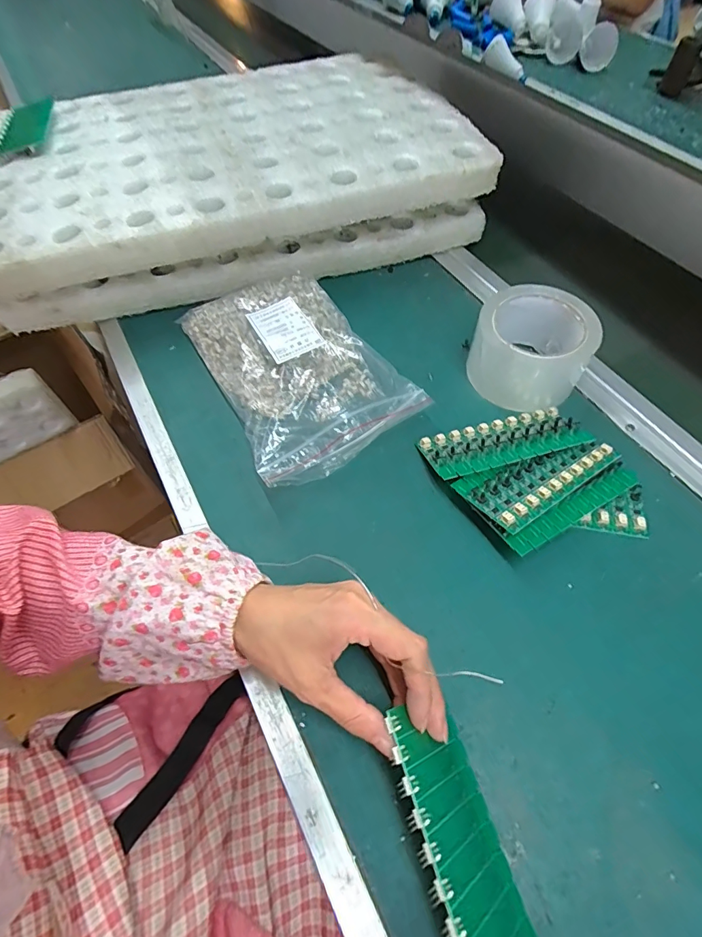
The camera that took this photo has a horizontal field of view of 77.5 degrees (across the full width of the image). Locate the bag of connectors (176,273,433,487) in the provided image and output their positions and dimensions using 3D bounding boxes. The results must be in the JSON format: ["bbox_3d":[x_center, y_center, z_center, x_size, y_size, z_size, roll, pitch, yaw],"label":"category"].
[{"bbox_3d":[-0.053,-0.102,0.417,0.151,0.046,0.229,-26,61,-15],"label":"bag of connectors"}]

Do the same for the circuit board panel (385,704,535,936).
[{"bbox_3d":[0.058,0.196,0.227,0.005,0.060,0.135,-36,61,29],"label":"circuit board panel"}]

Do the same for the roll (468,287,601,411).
[{"bbox_3d":[0.168,-0.113,0.411,0.099,0.067,0.097,0,58,0],"label":"roll"}]

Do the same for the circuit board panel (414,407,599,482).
[{"bbox_3d":[0.131,-0.025,0.379,0.134,0.006,0.055,-15,43,-10],"label":"circuit board panel"}]

